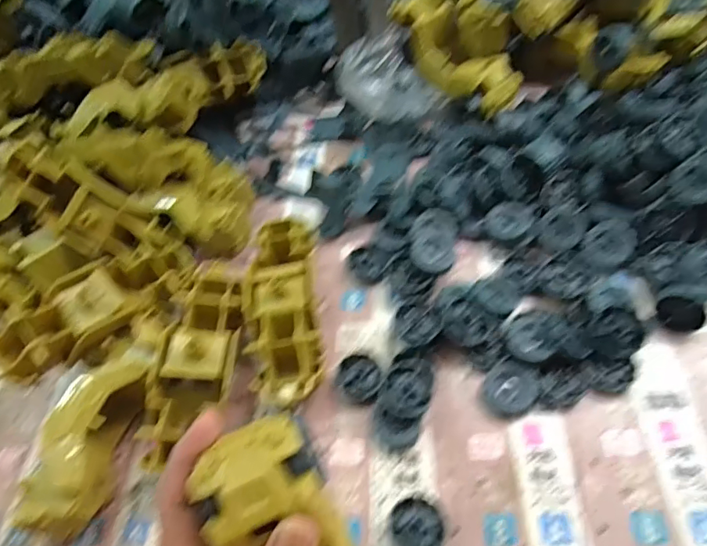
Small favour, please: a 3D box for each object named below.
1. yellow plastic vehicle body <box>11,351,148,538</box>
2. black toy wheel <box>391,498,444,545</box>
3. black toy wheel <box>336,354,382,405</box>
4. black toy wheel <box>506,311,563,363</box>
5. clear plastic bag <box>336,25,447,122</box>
[{"bbox_3d":[-0.195,0.127,0.382,0.051,0.059,0.127,8,56,13],"label":"yellow plastic vehicle body"},{"bbox_3d":[0.043,0.171,0.343,0.032,0.011,0.036,-8,54,3],"label":"black toy wheel"},{"bbox_3d":[0.006,0.084,0.405,0.033,0.009,0.039,-34,57,-15],"label":"black toy wheel"},{"bbox_3d":[0.140,0.050,0.398,0.037,0.015,0.045,6,51,19],"label":"black toy wheel"},{"bbox_3d":[0.044,-0.210,0.536,0.087,0.058,0.101,29,64,25],"label":"clear plastic bag"}]

